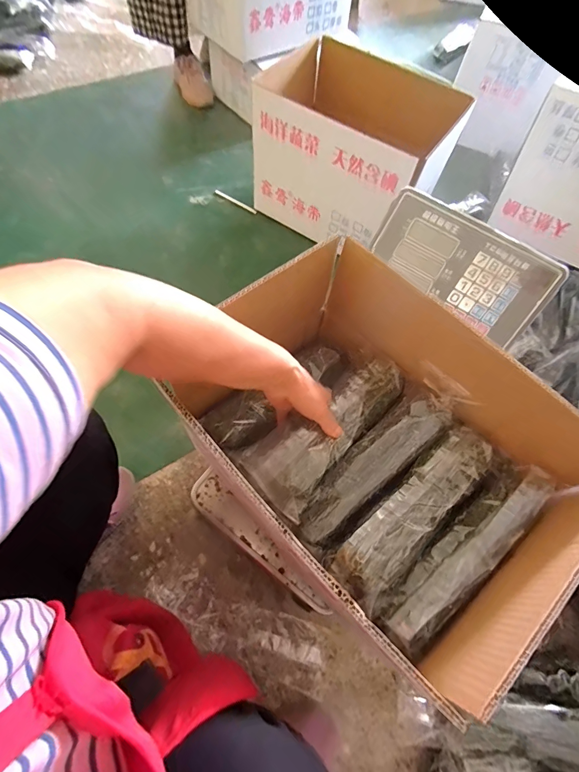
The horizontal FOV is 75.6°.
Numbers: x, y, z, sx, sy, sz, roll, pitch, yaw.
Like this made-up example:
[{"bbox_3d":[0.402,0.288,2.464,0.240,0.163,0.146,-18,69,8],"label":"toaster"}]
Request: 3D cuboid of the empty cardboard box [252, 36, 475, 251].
[{"bbox_3d":[0.162,-0.593,0.951,0.419,0.272,0.339,33,66,12],"label":"empty cardboard box"}]

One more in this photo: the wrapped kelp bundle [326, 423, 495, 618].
[{"bbox_3d":[0.153,0.142,0.440,0.248,0.040,0.069,-39,72,-20],"label":"wrapped kelp bundle"}]

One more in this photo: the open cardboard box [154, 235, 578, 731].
[{"bbox_3d":[0.106,0.054,0.450,0.339,0.183,0.404,-39,72,-20],"label":"open cardboard box"}]

